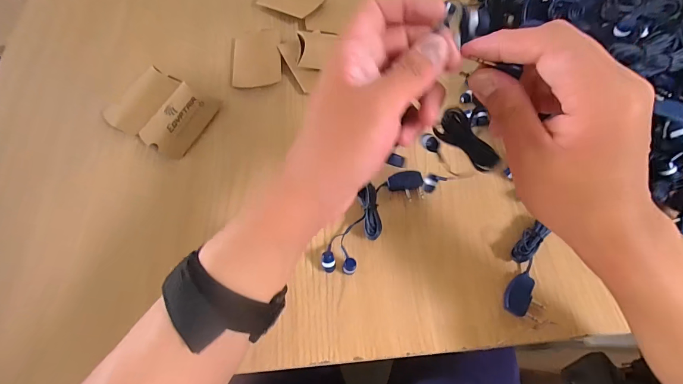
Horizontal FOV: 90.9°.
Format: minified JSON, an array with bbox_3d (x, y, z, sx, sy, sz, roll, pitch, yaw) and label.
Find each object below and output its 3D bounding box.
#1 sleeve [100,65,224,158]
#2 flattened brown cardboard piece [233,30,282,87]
[{"bbox_3d":[-0.206,-0.094,0.383,0.110,0.013,0.082,29,72,14],"label":"sleeve"},{"bbox_3d":[-0.104,-0.168,0.414,0.058,0.006,0.085,-6,67,0],"label":"flattened brown cardboard piece"}]

